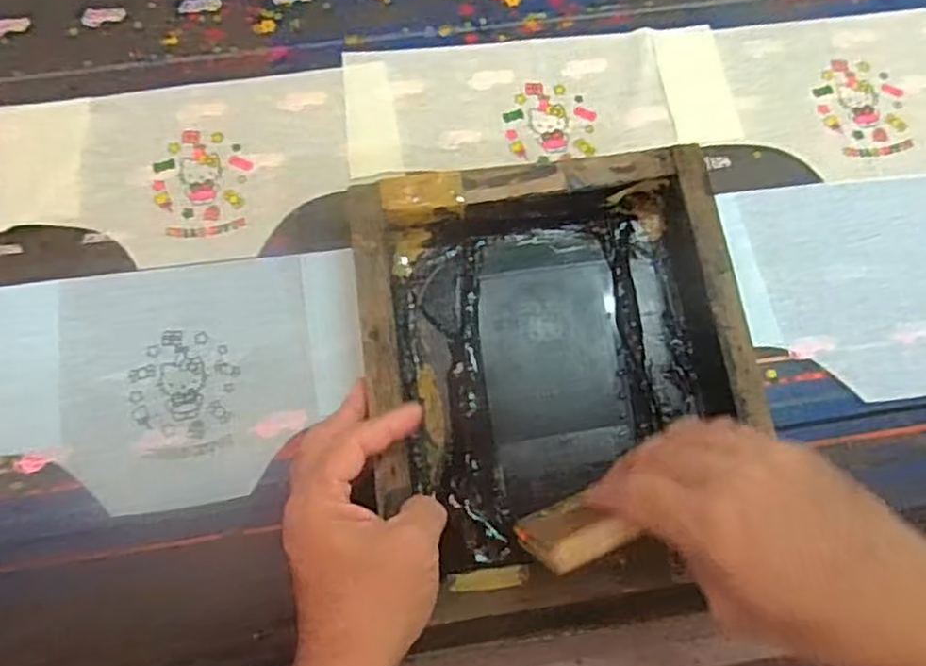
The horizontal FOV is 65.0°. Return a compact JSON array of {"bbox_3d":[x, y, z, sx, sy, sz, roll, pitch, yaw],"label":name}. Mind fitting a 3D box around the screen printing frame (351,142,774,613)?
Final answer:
[{"bbox_3d":[0.062,0.025,0.485,0.243,0.056,0.284,-7,71,-3],"label":"screen printing frame"}]

